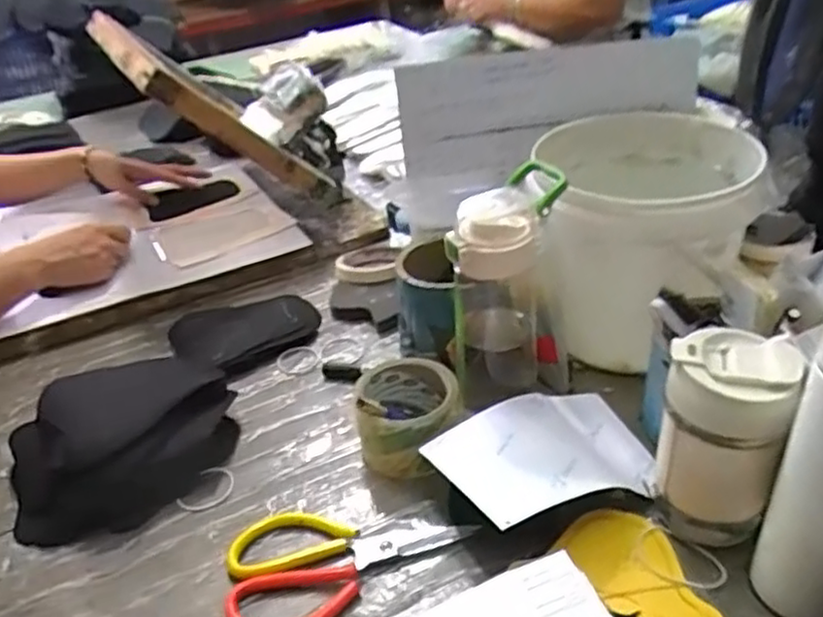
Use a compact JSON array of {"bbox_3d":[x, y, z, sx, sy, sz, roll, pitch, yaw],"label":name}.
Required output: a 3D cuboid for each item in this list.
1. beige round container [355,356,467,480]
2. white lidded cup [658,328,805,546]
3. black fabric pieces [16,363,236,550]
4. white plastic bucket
[{"bbox_3d":[-0.001,0.092,0.625,0.090,0.067,0.093,-5,34,3],"label":"beige round container"},{"bbox_3d":[0.225,0.092,0.508,0.075,0.147,0.069,-5,34,3],"label":"white lidded cup"},{"bbox_3d":[-0.261,0.121,0.636,0.195,0.060,0.160,-16,35,-13],"label":"black fabric pieces"},{"bbox_3d":[0.226,-0.068,0.699,0.202,0.172,0.214,0,34,9],"label":"white plastic bucket"}]

